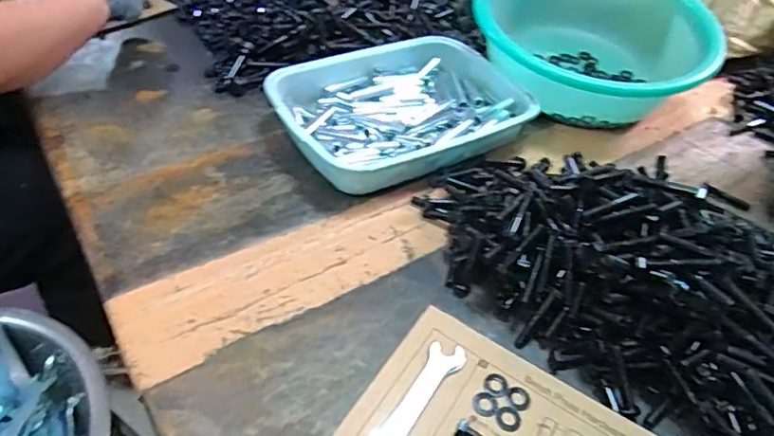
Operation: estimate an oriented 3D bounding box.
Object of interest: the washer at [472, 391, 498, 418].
[{"bbox_3d":[0.077,0.146,0.421,0.020,0.004,0.020,3,44,-3],"label":"washer"}]

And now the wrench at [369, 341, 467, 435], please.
[{"bbox_3d":[0.025,0.141,0.419,0.028,0.006,0.112,27,48,21],"label":"wrench"}]

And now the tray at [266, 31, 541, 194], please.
[{"bbox_3d":[0.020,-0.152,0.721,0.321,0.066,0.236,-21,50,-25],"label":"tray"}]

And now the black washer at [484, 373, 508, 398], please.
[{"bbox_3d":[0.089,0.135,0.433,0.019,0.004,0.019,3,44,-3],"label":"black washer"}]

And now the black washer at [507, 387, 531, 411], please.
[{"bbox_3d":[0.105,0.143,0.427,0.018,0.004,0.020,20,46,15],"label":"black washer"}]

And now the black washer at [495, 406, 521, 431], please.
[{"bbox_3d":[0.094,0.155,0.415,0.019,0.004,0.020,3,44,-3],"label":"black washer"}]

